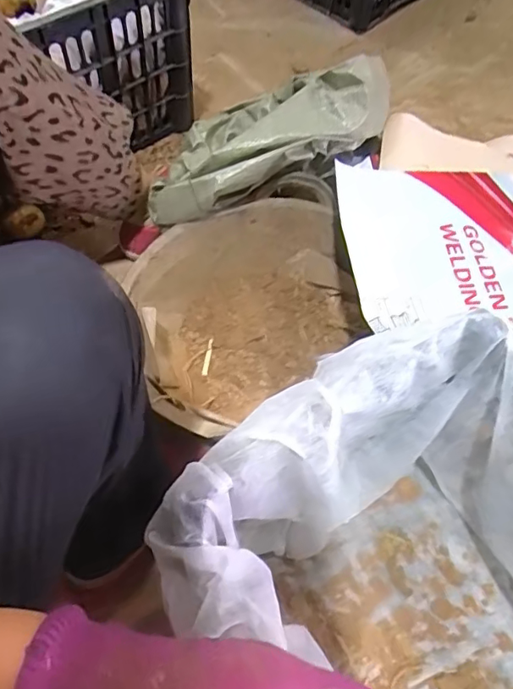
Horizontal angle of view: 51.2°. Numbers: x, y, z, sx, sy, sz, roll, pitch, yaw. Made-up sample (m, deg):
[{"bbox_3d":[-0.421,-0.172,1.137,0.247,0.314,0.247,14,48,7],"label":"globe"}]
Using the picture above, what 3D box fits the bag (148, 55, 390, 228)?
[{"bbox_3d":[0.017,-0.270,0.710,0.365,0.098,0.098,-29,65,-5],"label":"bag"}]

